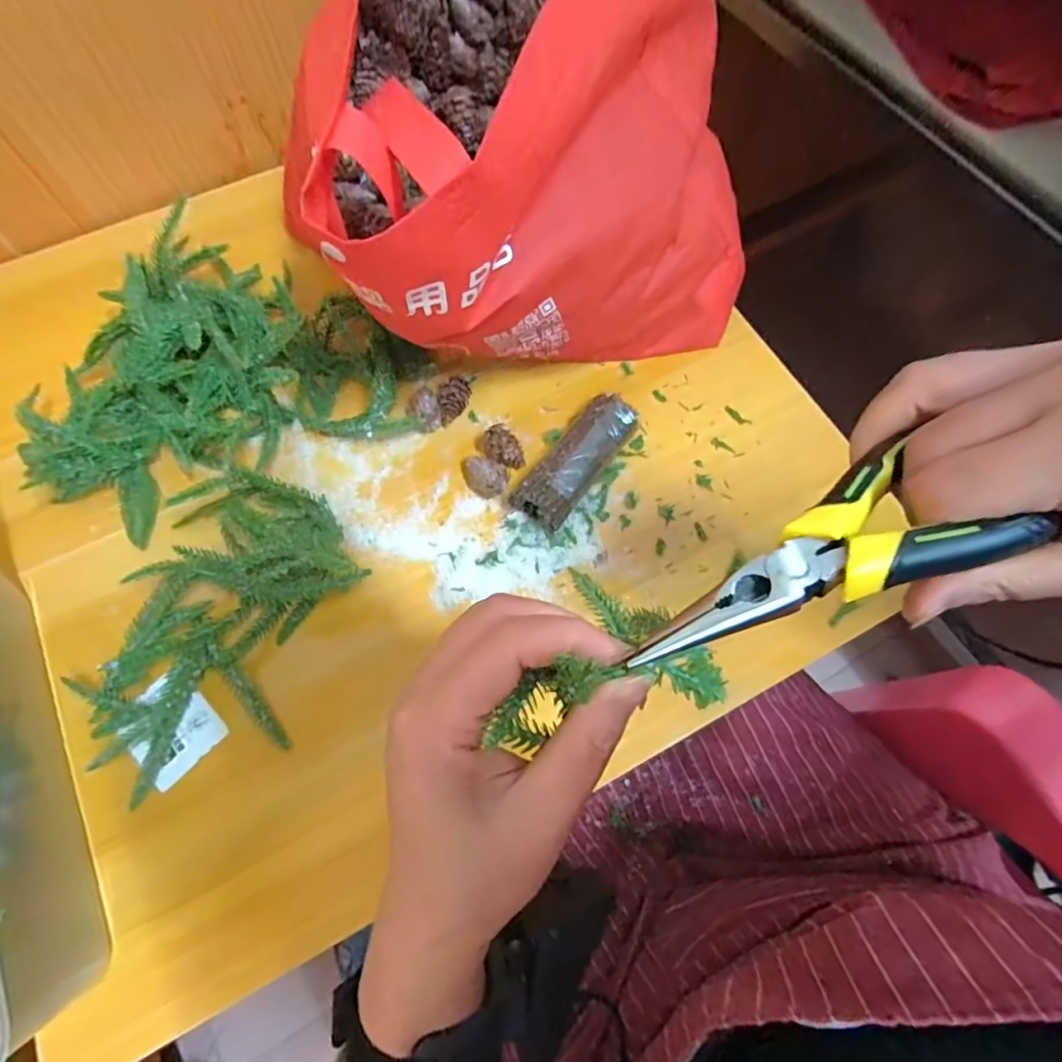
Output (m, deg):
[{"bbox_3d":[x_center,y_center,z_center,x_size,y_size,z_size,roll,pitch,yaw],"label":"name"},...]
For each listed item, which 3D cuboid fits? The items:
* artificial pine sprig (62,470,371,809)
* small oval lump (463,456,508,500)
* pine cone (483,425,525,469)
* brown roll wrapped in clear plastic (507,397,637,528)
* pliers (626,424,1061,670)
[{"bbox_3d":[-0.183,0.057,0.351,0.117,0.058,0.190,24,71,10],"label":"artificial pine sprig"},{"bbox_3d":[-0.034,-0.039,0.409,0.039,0.021,0.020,38,74,15],"label":"small oval lump"},{"bbox_3d":[-0.020,-0.057,0.417,0.023,0.025,0.028,-24,70,-8],"label":"pine cone"},{"bbox_3d":[0.033,-0.050,0.411,0.036,0.027,0.107,34,73,13],"label":"brown roll wrapped in clear plastic"},{"bbox_3d":[0.084,0.008,0.181,0.118,0.020,0.042,-23,70,-3],"label":"pliers"}]

